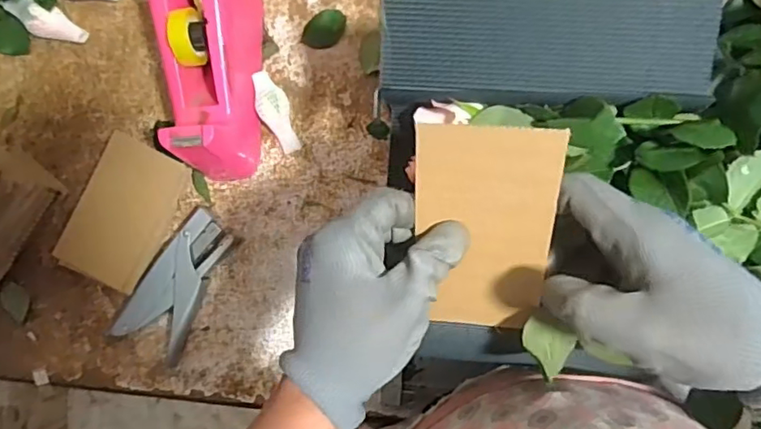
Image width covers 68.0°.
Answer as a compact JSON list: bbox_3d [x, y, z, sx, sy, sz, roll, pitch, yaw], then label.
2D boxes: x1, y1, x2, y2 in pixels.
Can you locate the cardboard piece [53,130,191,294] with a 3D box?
[{"bbox_3d":[-0.253,0.001,0.556,0.086,0.015,0.141,28,91,-11],"label":"cardboard piece"}]

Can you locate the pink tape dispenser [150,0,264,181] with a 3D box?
[{"bbox_3d":[-0.156,-0.138,0.520,0.072,0.104,0.194,-3,88,5],"label":"pink tape dispenser"}]

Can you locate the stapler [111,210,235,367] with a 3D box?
[{"bbox_3d":[-0.198,0.065,0.552,0.065,0.026,0.143,27,91,5],"label":"stapler"}]

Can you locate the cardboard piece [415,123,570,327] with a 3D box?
[{"bbox_3d":[0.059,0.012,0.329,0.077,0.006,0.134,3,122,7],"label":"cardboard piece"}]

